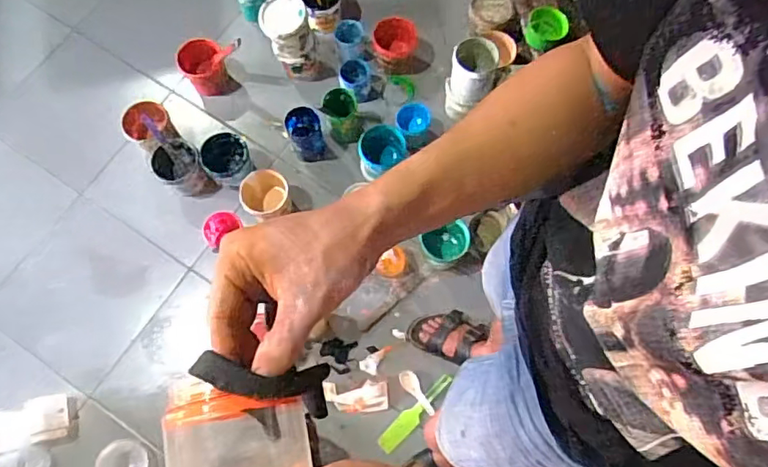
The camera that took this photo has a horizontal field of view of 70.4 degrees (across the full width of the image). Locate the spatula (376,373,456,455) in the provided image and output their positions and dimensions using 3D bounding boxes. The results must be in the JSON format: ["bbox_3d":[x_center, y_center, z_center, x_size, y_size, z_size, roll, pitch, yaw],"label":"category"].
[{"bbox_3d":[0.086,0.468,1.431,0.255,0.016,0.046,-43,77,-12],"label":"spatula"}]

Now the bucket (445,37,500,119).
[{"bbox_3d":[0.241,-0.424,1.551,0.121,0.262,0.139,16,74,5],"label":"bucket"}]

